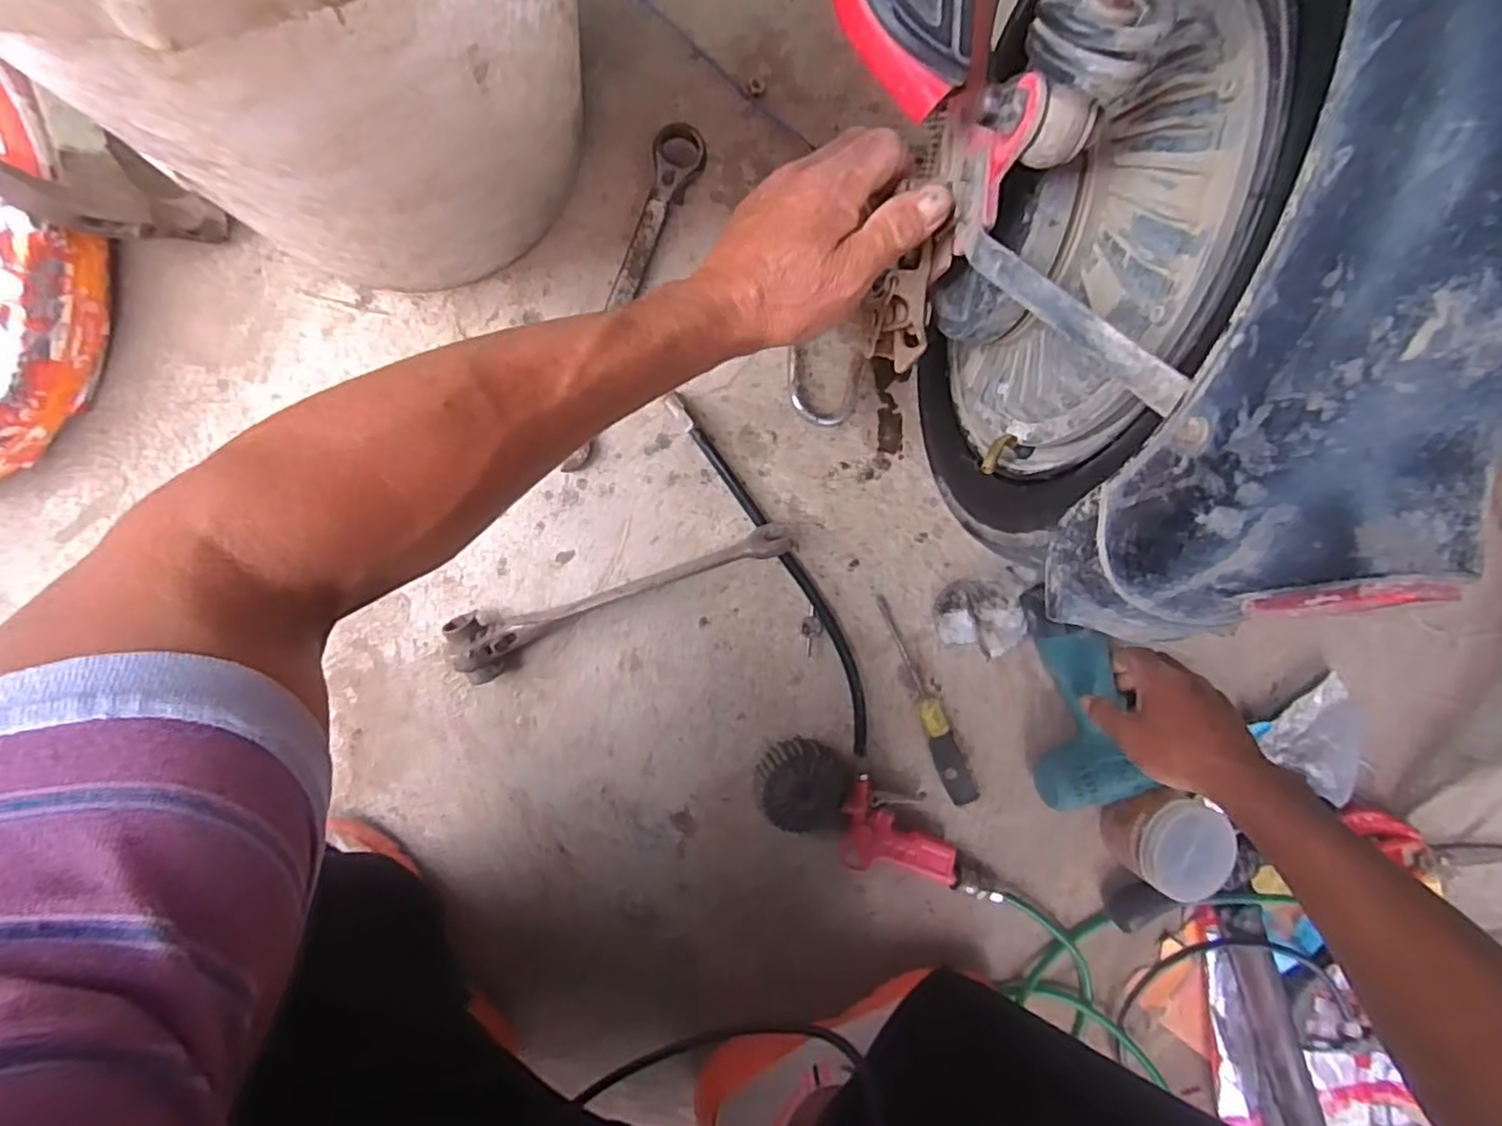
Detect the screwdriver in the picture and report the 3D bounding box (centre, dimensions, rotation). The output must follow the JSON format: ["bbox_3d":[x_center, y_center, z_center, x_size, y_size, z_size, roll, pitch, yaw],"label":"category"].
[{"bbox_3d":[0.147,0.118,0.589,0.027,0.025,0.185,-27,95,-11],"label":"screwdriver"}]

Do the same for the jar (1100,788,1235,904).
[{"bbox_3d":[0.366,0.243,0.610,0.088,0.062,0.080,0,89,-12],"label":"jar"}]

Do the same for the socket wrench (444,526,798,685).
[{"bbox_3d":[-0.096,0.021,0.533,0.270,0.054,0.052,-22,99,-6],"label":"socket wrench"}]

